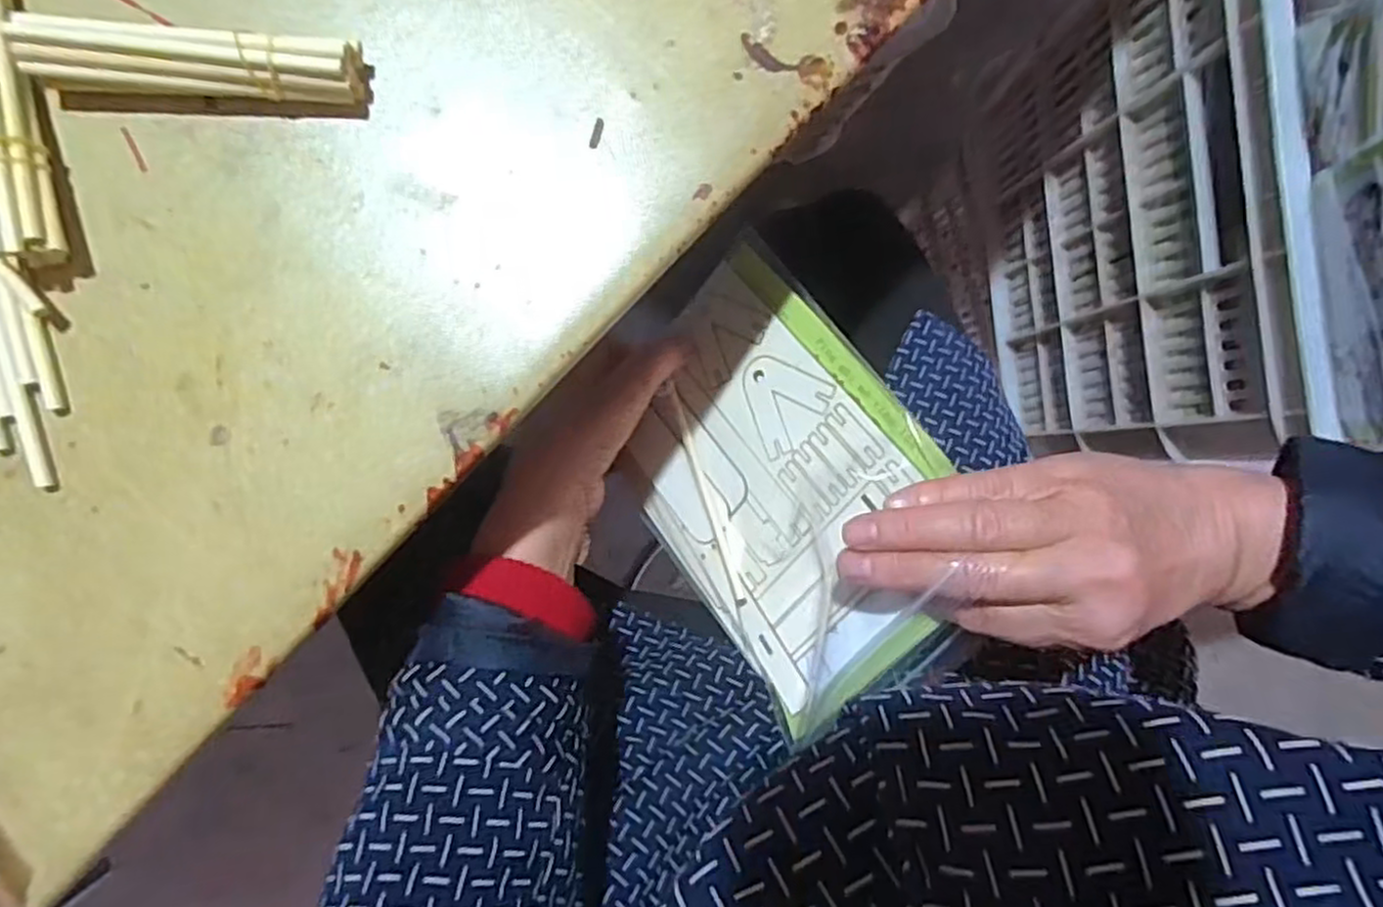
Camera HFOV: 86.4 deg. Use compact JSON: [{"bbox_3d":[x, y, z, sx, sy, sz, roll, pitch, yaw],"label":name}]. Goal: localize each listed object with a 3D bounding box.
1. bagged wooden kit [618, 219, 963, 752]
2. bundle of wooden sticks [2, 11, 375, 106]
[{"bbox_3d":[0.040,0.013,0.363,0.140,0.010,0.206,-46,63,22],"label":"bagged wooden kit"},{"bbox_3d":[-0.163,-0.127,0.241,0.104,0.022,0.017,0,88,-5],"label":"bundle of wooden sticks"}]

